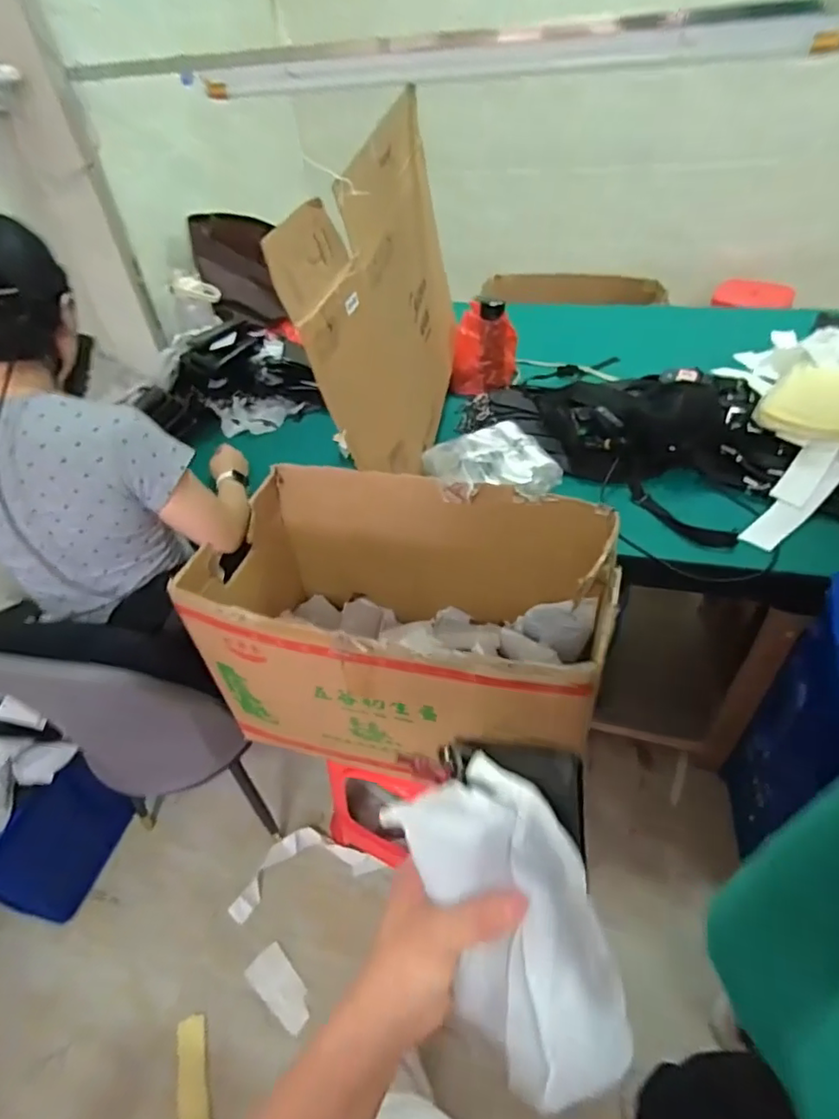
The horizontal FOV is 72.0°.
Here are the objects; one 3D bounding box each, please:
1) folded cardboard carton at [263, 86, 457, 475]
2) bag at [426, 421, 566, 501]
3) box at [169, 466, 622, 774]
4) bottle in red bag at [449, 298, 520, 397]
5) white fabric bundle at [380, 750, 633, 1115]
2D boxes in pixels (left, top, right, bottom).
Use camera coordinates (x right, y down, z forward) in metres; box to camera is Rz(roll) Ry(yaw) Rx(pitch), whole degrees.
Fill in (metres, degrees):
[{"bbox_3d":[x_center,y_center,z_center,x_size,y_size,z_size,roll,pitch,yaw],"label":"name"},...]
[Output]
[{"bbox_3d":[-0.033,-0.490,1.129,0.044,0.543,0.702,4,51,19],"label":"folded cardboard carton"},{"bbox_3d":[0.152,-0.195,1.186,0.252,0.084,0.197,-18,40,-13],"label":"bag"},{"bbox_3d":[-0.013,0.093,0.994,0.624,0.358,0.455,8,41,19],"label":"box"},{"bbox_3d":[0.163,-0.542,1.500,0.179,0.232,0.112,-2,39,8],"label":"bottle in red bag"},{"bbox_3d":[0.058,0.212,0.339,0.095,0.050,0.179,-26,76,-13],"label":"white fabric bundle"}]

